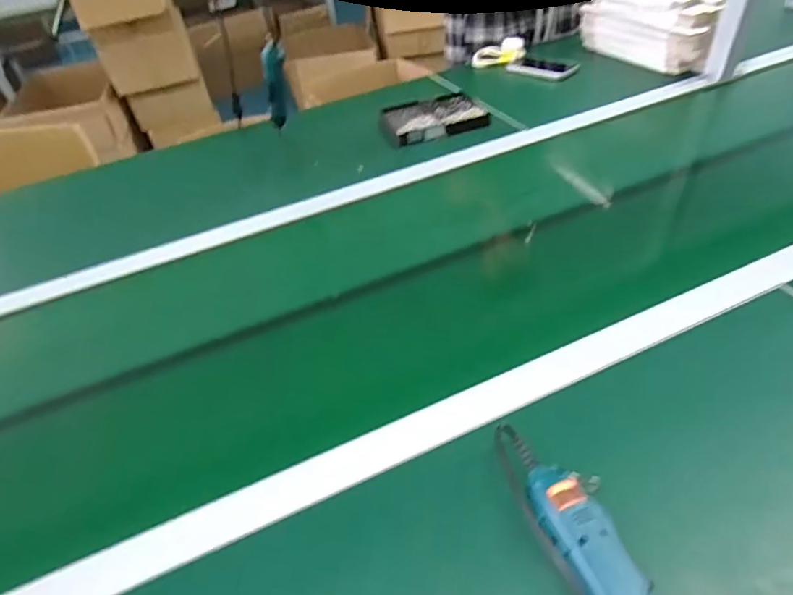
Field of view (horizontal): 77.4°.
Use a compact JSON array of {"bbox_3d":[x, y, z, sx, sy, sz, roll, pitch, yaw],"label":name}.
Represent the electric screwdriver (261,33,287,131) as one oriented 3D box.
[{"bbox_3d":[-0.210,-0.360,0.868,0.036,0.245,0.027,-22,80,-14],"label":"electric screwdriver"}]

